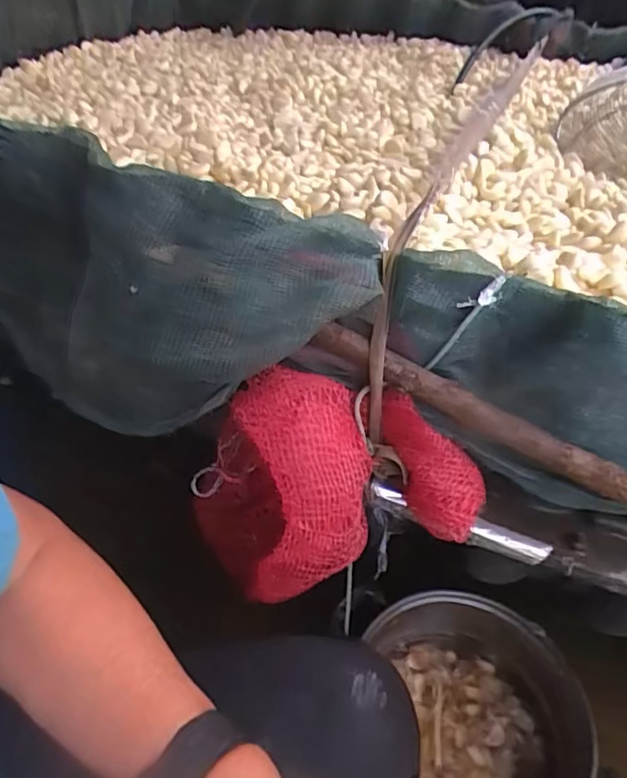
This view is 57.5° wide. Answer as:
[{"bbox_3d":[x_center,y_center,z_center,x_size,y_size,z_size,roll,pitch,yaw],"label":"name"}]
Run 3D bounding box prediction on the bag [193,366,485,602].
[{"bbox_3d":[0.013,0.073,0.465,0.209,0.157,0.115,-7,41,-9],"label":"bag"}]

